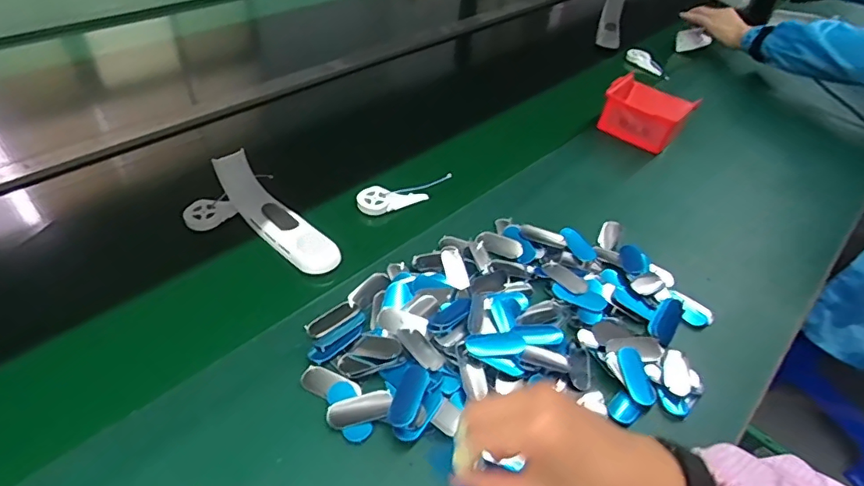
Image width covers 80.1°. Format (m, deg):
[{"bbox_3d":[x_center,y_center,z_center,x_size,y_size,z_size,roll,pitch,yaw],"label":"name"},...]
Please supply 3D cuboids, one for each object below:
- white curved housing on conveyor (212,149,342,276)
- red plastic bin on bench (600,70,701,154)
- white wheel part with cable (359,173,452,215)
[{"bbox_3d":[-0.185,-0.040,0.614,0.191,0.052,0.048,36,51,27],"label":"white curved housing on conveyor"},{"bbox_3d":[0.362,-0.222,0.853,0.121,0.070,0.135,33,50,25],"label":"red plastic bin on bench"},{"bbox_3d":[-0.034,-0.066,0.691,0.127,0.025,0.034,-10,46,-16],"label":"white wheel part with cable"}]

